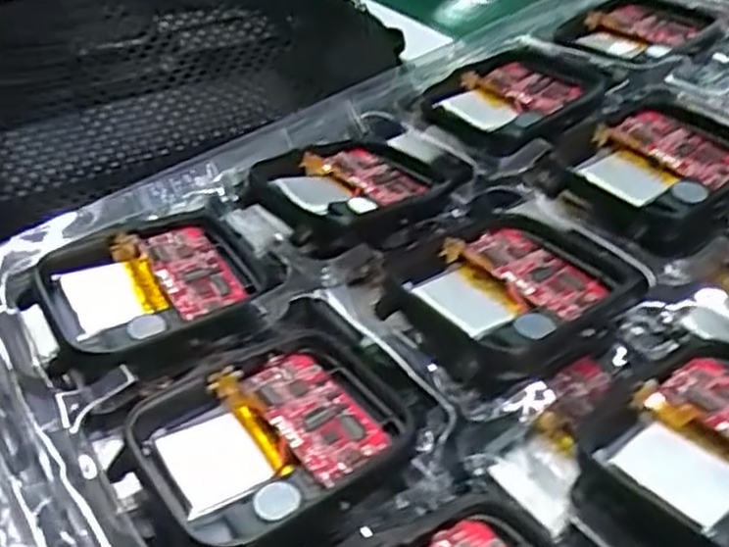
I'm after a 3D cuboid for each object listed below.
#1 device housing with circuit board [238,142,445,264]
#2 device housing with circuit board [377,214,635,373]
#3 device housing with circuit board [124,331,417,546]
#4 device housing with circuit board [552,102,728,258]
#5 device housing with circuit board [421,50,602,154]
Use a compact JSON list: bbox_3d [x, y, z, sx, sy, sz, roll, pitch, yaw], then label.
[{"bbox_3d":[-0.005,-0.022,0.181,0.045,0.011,0.039,-32,49,-28],"label":"device housing with circuit board"},{"bbox_3d":[0.029,0.002,0.151,0.046,0.007,0.036,-33,49,-29],"label":"device housing with circuit board"},{"bbox_3d":[-0.017,0.027,0.126,0.046,0.008,0.038,-26,46,-24],"label":"device housing with circuit board"},{"bbox_3d":[0.071,-0.025,0.177,0.047,0.009,0.037,-31,48,-27],"label":"device housing with circuit board"},{"bbox_3d":[0.044,-0.050,0.207,0.050,0.008,0.037,-28,47,-25],"label":"device housing with circuit board"}]

